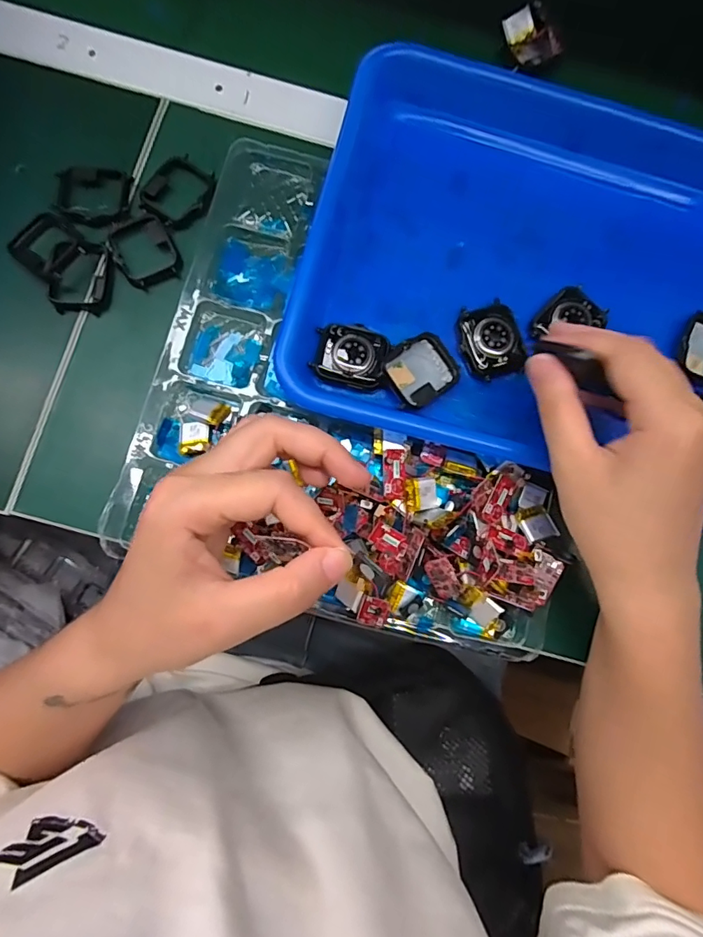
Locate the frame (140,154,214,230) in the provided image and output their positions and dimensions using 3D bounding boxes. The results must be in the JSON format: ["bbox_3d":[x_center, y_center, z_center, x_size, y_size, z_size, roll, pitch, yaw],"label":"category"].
[{"bbox_3d":[-0.112,-0.179,0.314,0.046,0.006,0.046,39,80,3],"label":"frame"}]

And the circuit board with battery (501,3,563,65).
[{"bbox_3d":[0.129,-0.308,0.349,0.031,0.006,0.037,-28,117,18],"label":"circuit board with battery"}]

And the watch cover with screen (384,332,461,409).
[{"bbox_3d":[0.042,-0.059,0.288,0.042,0.010,0.035,-36,85,-9],"label":"watch cover with screen"}]

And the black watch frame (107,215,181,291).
[{"bbox_3d":[-0.131,-0.136,0.309,0.038,0.013,0.043,-28,83,-8],"label":"black watch frame"}]

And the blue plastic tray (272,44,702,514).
[{"bbox_3d":[0.139,-0.123,0.300,0.324,0.042,0.256,14,80,-2],"label":"blue plastic tray"}]

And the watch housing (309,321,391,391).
[{"bbox_3d":[0.000,-0.067,0.287,0.042,0.009,0.034,16,79,-1],"label":"watch housing"}]

